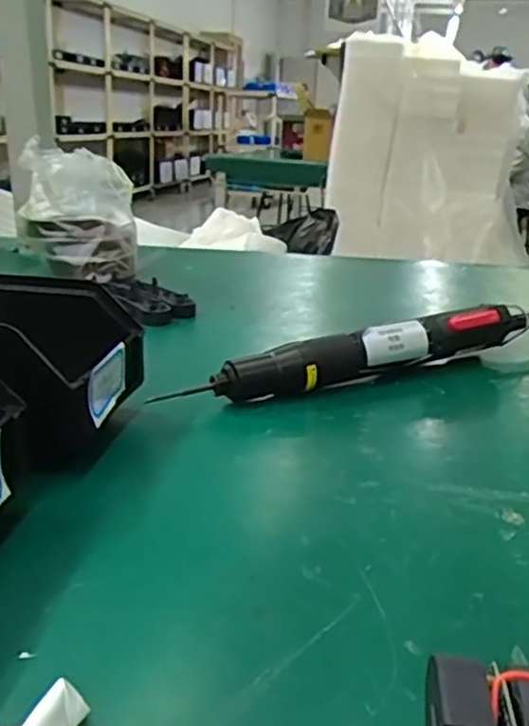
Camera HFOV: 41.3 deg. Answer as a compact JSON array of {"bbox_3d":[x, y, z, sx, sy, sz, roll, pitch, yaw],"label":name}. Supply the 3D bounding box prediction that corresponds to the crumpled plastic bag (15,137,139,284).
[{"bbox_3d":[-0.203,-0.164,0.759,0.124,0.118,0.130,-3,21,-15],"label":"crumpled plastic bag"}]

